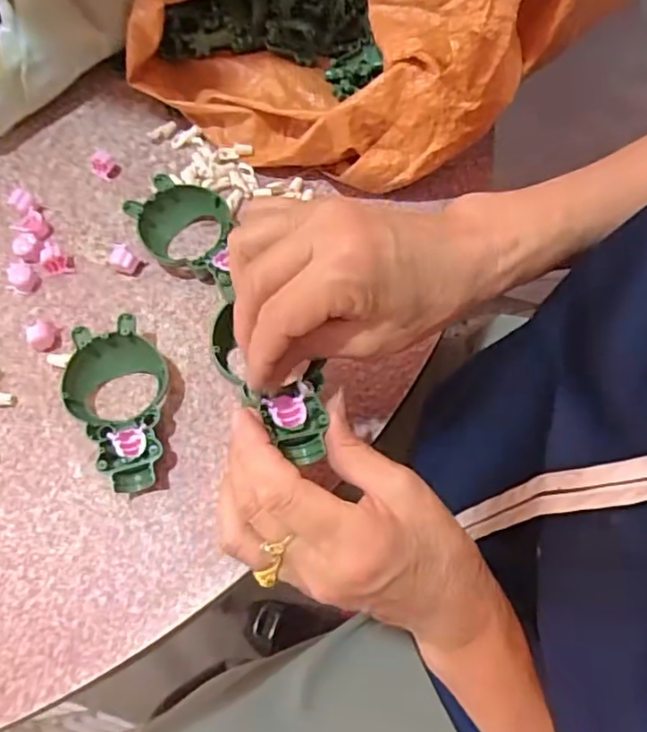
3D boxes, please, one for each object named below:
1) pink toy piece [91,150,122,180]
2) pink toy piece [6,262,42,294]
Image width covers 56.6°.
[{"bbox_3d":[-0.160,-0.147,0.439,0.018,0.021,0.011,-30,69,-9],"label":"pink toy piece"},{"bbox_3d":[-0.202,-0.058,0.402,0.017,0.015,0.020,41,75,18],"label":"pink toy piece"}]

